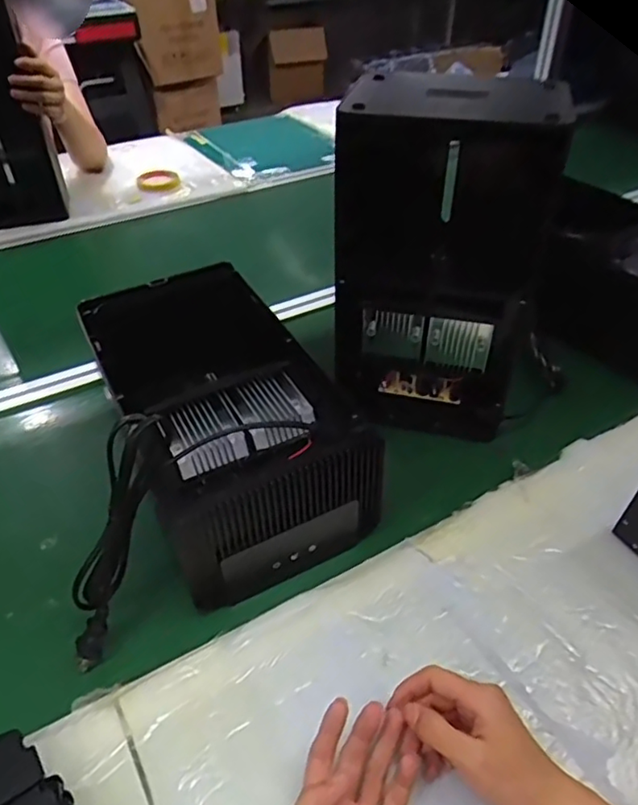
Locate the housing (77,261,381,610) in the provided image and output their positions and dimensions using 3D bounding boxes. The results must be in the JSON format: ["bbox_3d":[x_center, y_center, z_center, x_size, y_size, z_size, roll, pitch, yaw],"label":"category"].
[{"bbox_3d":[-0.103,0.004,0.626,0.189,0.130,0.350,-21,48,-21],"label":"housing"}]

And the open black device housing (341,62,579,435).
[{"bbox_3d":[0.146,-0.186,0.690,0.195,0.326,0.254,12,45,12],"label":"open black device housing"}]

